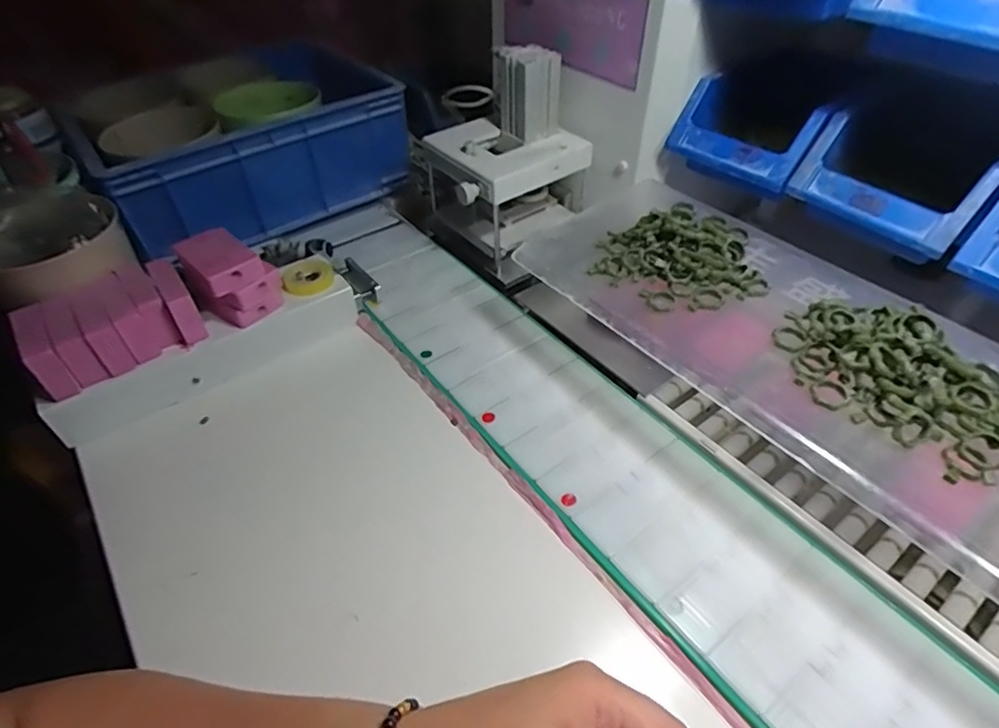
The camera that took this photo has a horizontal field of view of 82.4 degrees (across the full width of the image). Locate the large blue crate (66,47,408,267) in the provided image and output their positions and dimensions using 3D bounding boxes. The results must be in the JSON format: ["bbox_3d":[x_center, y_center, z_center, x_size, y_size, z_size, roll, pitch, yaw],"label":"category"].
[{"bbox_3d":[-0.283,-0.245,0.651,0.337,0.130,0.189,-35,54,-30],"label":"large blue crate"}]

